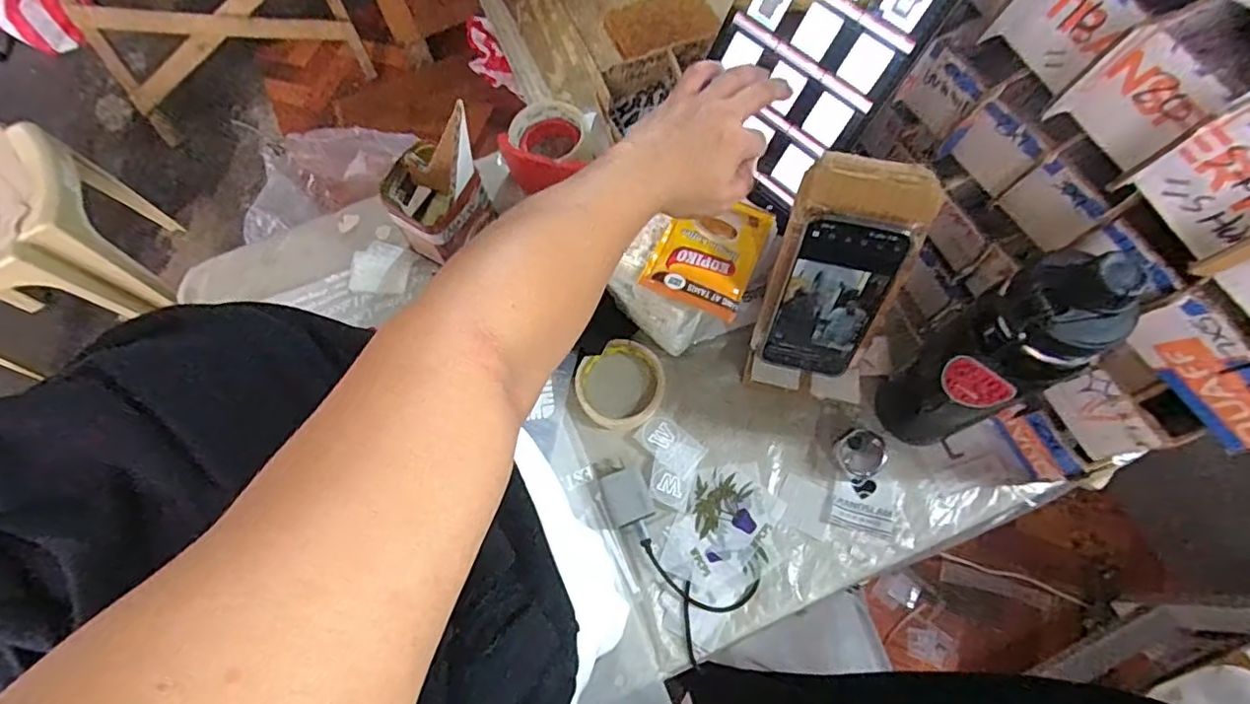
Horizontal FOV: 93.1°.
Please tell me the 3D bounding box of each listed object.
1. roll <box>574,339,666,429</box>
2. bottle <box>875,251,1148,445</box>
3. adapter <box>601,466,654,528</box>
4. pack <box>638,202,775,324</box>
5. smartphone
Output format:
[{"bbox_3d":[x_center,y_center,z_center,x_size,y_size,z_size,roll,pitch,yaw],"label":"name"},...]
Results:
[{"bbox_3d":[-0.005,0.034,0.614,0.091,0.014,0.088,-1,69,2],"label":"roll"},{"bbox_3d":[0.279,0.013,0.465,0.064,0.270,0.078,-32,71,-10],"label":"bottle"},{"bbox_3d":[0.002,0.141,0.569,0.038,0.017,0.049,-21,70,-6],"label":"adapter"},{"bbox_3d":[0.076,-0.090,0.535,0.086,0.021,0.106,24,72,11],"label":"pack"},{"bbox_3d":[0.176,-0.038,0.508,0.081,0.173,0.009,12,51,9],"label":"smartphone"}]

